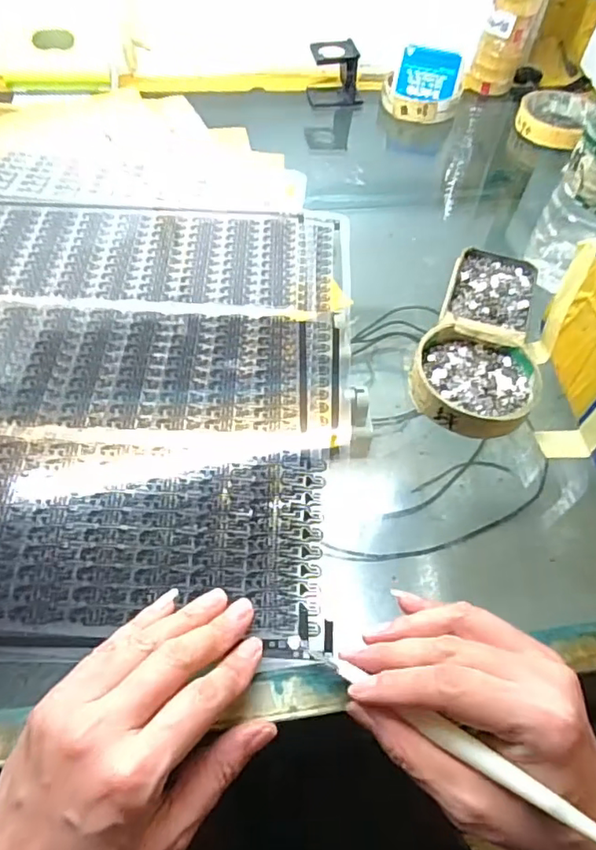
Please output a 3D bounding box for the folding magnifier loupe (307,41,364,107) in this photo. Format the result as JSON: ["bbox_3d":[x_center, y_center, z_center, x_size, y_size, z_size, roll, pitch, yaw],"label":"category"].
[{"bbox_3d":[0.040,-0.368,0.590,0.054,0.053,0.033,-4,56,-6],"label":"folding magnifier loupe"}]

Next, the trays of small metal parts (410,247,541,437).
[{"bbox_3d":[0.135,-0.066,0.394,0.077,0.016,0.180,22,57,12],"label":"trays of small metal parts"}]

